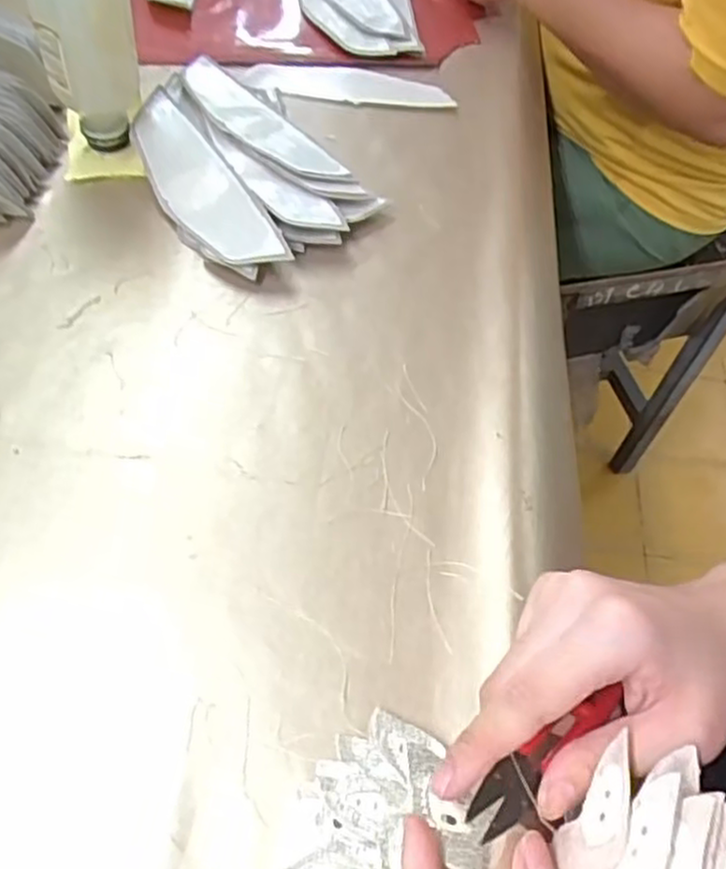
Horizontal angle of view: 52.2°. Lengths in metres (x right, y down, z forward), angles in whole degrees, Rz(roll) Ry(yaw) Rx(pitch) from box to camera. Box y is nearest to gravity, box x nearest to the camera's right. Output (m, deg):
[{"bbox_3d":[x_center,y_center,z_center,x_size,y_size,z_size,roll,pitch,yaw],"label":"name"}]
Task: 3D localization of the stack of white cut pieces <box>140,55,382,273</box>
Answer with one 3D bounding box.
[{"bbox_3d":[-0.095,-0.190,0.527,0.118,0.030,0.204,-33,64,-25],"label":"stack of white cut pieces"}]

